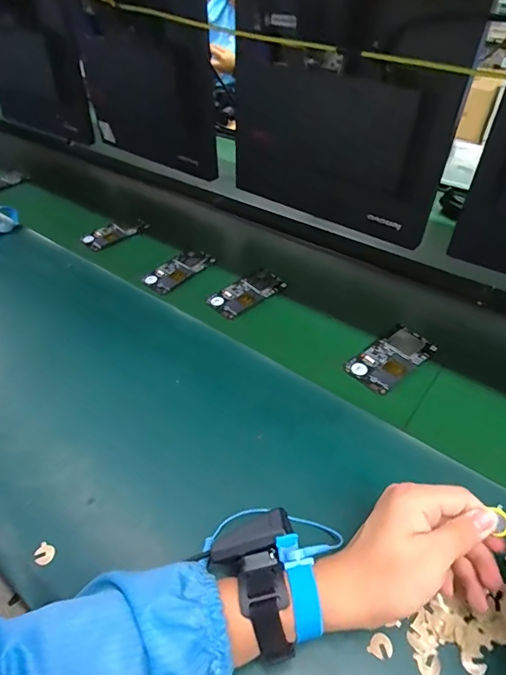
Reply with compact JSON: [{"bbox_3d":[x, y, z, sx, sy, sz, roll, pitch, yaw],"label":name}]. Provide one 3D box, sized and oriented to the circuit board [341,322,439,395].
[{"bbox_3d":[0.187,0.027,0.567,0.125,0.006,0.065,-32,52,-25],"label":"circuit board"}]

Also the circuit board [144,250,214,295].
[{"bbox_3d":[-0.127,-0.119,0.724,0.062,0.016,0.132,25,48,29],"label":"circuit board"}]

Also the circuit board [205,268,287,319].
[{"bbox_3d":[-0.011,-0.073,0.676,0.120,0.011,0.063,-36,54,-28],"label":"circuit board"}]

